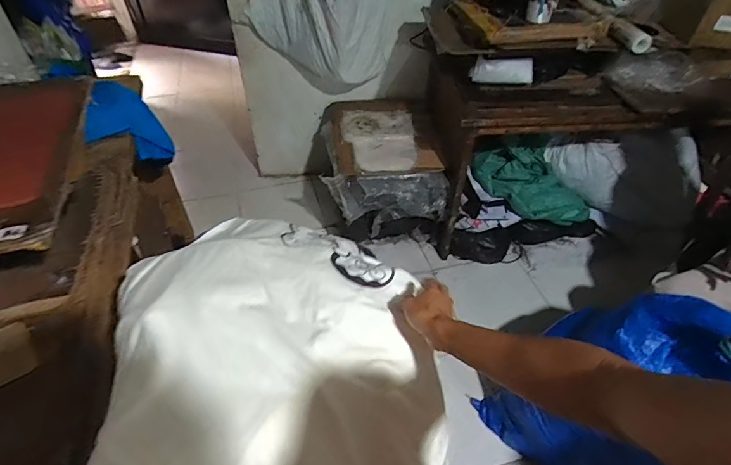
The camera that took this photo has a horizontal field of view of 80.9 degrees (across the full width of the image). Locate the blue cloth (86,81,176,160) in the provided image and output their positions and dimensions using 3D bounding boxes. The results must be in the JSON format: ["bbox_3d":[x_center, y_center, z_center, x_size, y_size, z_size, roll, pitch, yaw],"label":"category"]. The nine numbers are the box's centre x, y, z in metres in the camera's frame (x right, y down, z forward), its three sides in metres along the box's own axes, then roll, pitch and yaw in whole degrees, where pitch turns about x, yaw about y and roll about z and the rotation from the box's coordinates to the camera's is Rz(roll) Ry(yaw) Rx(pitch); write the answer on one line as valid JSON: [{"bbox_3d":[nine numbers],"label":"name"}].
[{"bbox_3d":[-0.698,-0.338,1.296,0.244,0.065,0.249,15,61,-35],"label":"blue cloth"}]

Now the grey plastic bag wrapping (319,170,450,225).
[{"bbox_3d":[0.091,-0.138,1.741,0.481,0.185,0.097,-6,44,-7],"label":"grey plastic bag wrapping"}]

